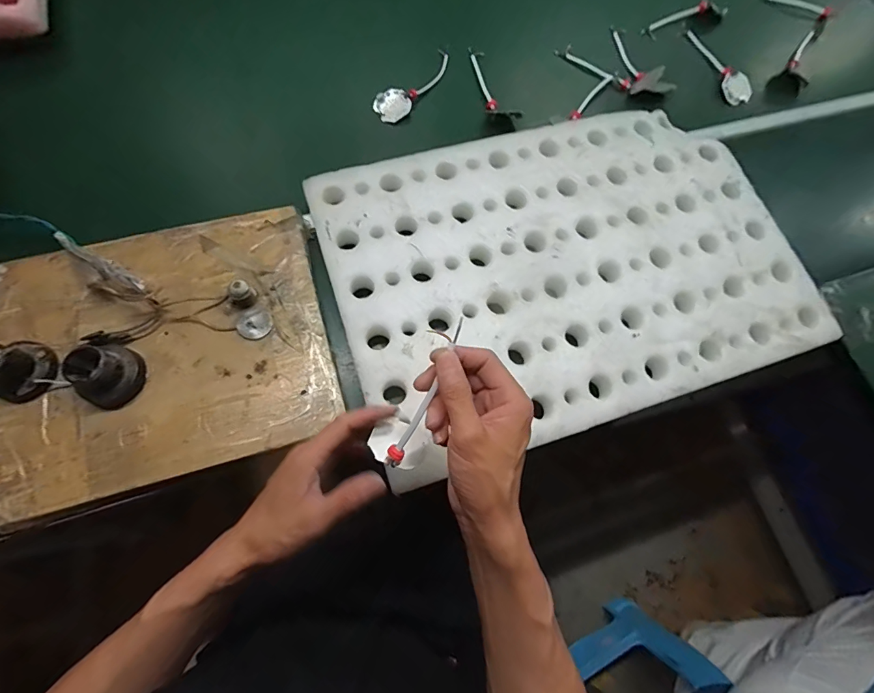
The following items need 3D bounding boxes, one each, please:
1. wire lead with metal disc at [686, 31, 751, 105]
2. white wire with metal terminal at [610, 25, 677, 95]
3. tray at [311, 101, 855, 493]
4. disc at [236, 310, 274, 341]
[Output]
[{"bbox_3d":[0.452,-0.452,0.675,0.041,0.014,0.151,-16,74,-10],"label":"wire lead with metal disc"},{"bbox_3d":[0.318,-0.454,0.657,0.058,0.033,0.160,-7,72,-7],"label":"white wire with metal terminal"},{"bbox_3d":[0.154,-0.102,0.498,0.549,0.033,0.373,-16,72,-8],"label":"tray"},{"bbox_3d":[-0.198,-0.024,0.461,0.037,0.004,0.032,-32,77,-14],"label":"disc"}]

